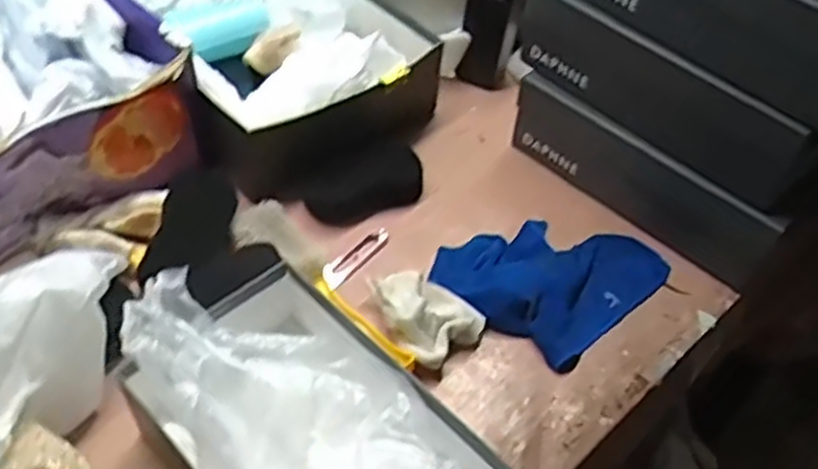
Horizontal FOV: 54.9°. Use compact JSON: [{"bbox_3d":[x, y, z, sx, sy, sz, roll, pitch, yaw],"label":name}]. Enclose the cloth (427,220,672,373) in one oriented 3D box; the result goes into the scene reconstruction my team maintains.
[{"bbox_3d":[0.139,0.029,0.759,0.194,0.023,0.161,-33,58,-30],"label":"cloth"}]

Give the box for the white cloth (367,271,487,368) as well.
[{"bbox_3d":[0.013,0.068,0.706,0.077,0.043,0.101,-30,57,-28],"label":"white cloth"}]

